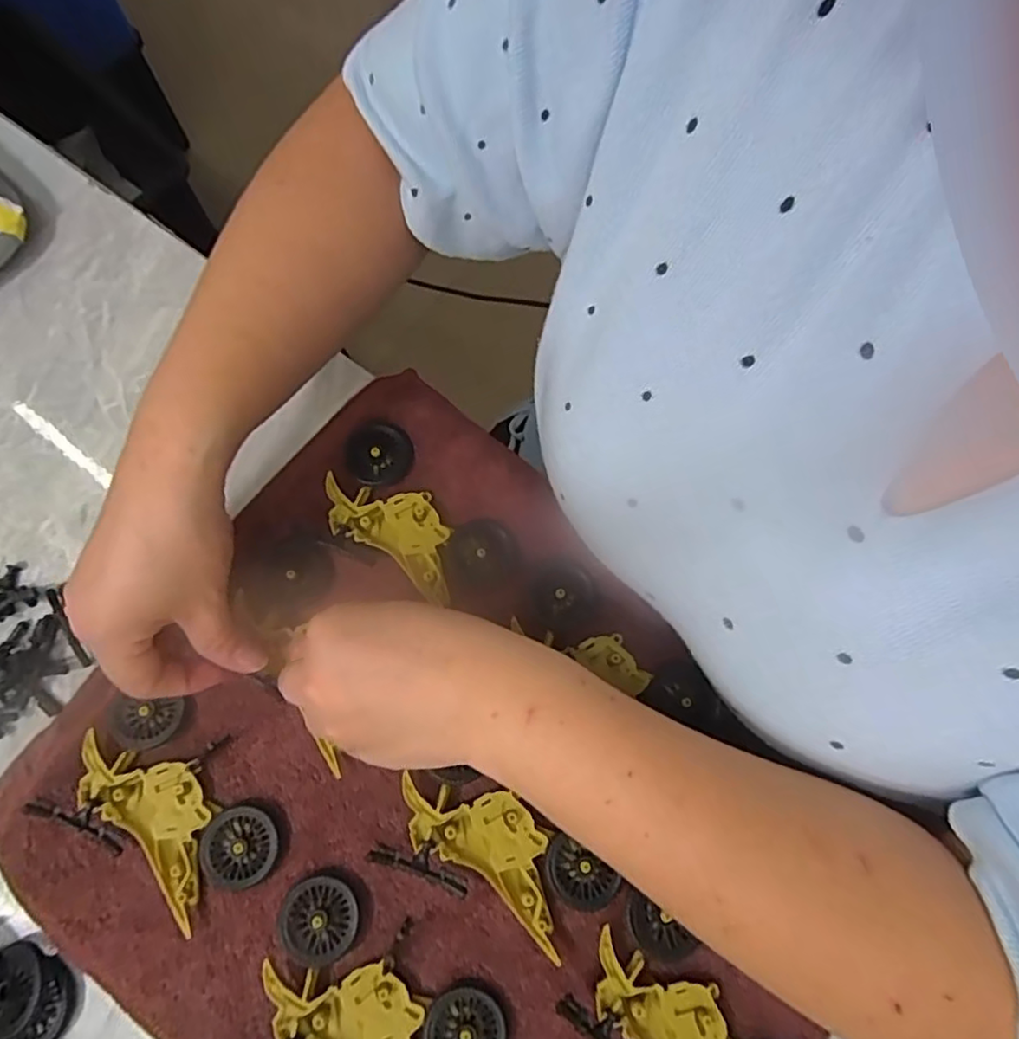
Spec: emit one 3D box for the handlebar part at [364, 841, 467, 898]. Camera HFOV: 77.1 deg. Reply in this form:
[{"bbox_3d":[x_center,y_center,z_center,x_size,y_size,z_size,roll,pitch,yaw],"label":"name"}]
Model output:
[{"bbox_3d":[-0.042,0.162,0.302,0.048,0.009,0.014,26,75,-6],"label":"handlebar part"}]

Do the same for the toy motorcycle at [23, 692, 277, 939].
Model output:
[{"bbox_3d":[-0.169,0.142,0.318,0.112,0.017,0.069,35,77,10],"label":"toy motorcycle"}]

